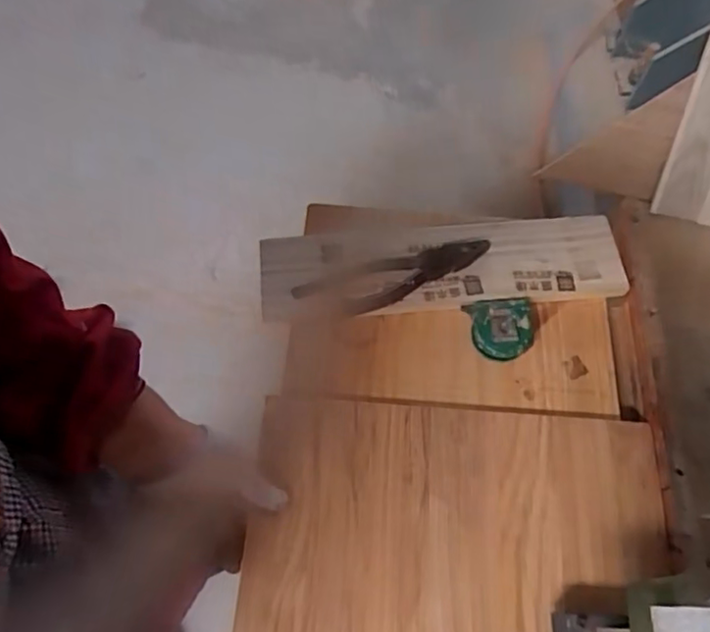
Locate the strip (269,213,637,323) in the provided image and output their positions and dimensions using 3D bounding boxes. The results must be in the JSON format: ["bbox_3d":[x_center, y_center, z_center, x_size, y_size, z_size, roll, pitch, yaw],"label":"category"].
[{"bbox_3d":[0.086,-0.052,0.599,0.360,0.021,0.093,-4,64,-4],"label":"strip"}]

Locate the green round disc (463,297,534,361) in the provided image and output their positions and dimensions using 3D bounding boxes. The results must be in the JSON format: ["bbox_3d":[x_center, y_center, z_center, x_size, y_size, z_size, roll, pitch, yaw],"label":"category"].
[{"bbox_3d":[0.140,0.012,0.567,0.059,0.025,0.057,-1,64,-2],"label":"green round disc"}]

